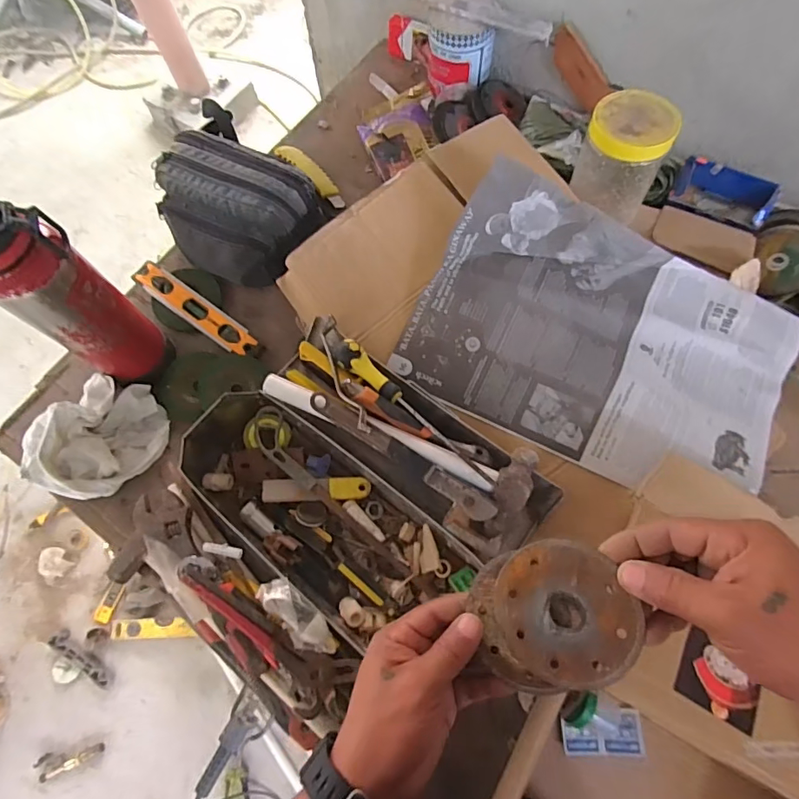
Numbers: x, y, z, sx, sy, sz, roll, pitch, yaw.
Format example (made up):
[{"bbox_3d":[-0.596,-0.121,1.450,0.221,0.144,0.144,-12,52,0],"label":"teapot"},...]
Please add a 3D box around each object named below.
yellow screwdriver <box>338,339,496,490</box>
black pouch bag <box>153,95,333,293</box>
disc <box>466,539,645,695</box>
[{"bbox_3d":[0.011,0.018,0.552,0.030,0.026,0.234,-41,74,-12],"label":"yellow screwdriver"},{"bbox_3d":[-0.224,-0.273,0.684,0.206,0.117,0.179,19,72,9],"label":"black pouch bag"},{"bbox_3d":[0.102,0.145,0.326,0.103,0.011,0.090,-24,75,24],"label":"disc"}]

